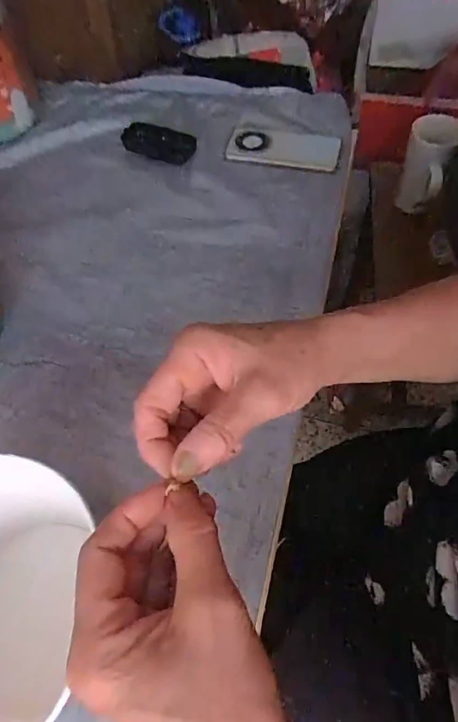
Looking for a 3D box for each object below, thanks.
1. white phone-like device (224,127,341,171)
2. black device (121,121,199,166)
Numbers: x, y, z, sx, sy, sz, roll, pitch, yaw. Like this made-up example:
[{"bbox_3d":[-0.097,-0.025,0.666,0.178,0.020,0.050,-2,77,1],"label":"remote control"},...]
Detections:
[{"bbox_3d":[0.080,-0.313,0.640,0.161,0.013,0.073,5,60,2],"label":"white phone-like device"},{"bbox_3d":[-0.103,-0.313,0.627,0.102,0.025,0.049,17,61,9],"label":"black device"}]

